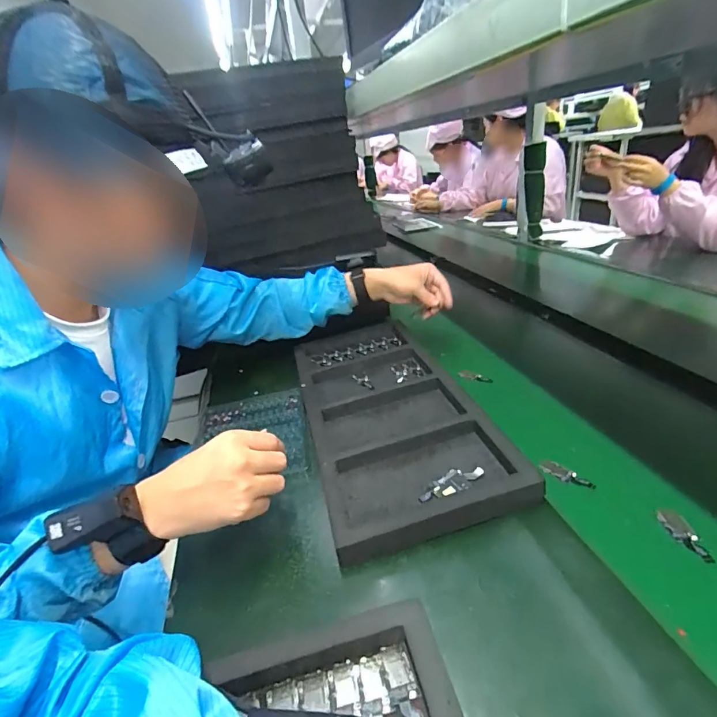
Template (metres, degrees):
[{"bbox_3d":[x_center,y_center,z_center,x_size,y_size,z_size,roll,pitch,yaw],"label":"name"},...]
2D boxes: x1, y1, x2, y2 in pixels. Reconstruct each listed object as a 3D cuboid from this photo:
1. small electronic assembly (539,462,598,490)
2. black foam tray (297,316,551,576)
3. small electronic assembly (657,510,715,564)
[{"bbox_3d":[0.237,0.134,0.479,0.019,0.005,0.058,-25,31,-30],"label":"small electronic assembly"},{"bbox_3d":[0.030,0.053,0.639,0.216,0.034,0.532,-12,27,-7],"label":"black foam tray"},{"bbox_3d":[0.304,0.166,0.394,0.020,0.004,0.057,-5,27,6],"label":"small electronic assembly"}]

